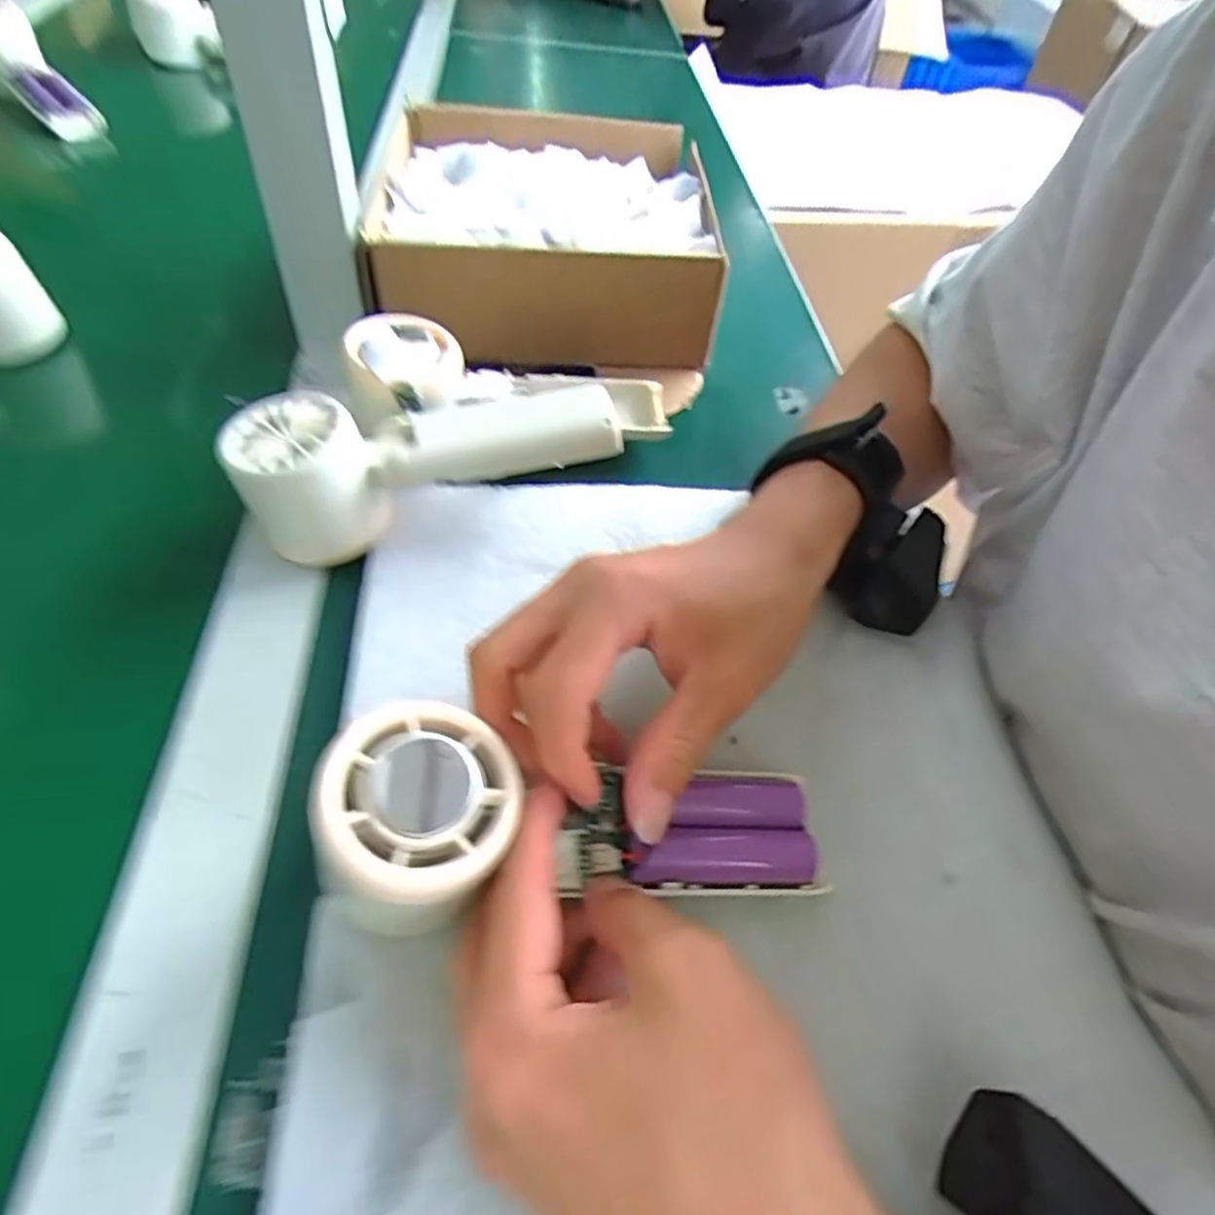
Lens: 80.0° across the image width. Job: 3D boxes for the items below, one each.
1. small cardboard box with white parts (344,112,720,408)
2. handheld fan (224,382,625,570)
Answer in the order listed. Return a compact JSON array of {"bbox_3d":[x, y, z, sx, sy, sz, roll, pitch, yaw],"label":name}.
[{"bbox_3d":[-0.038,-0.252,0.478,0.204,0.062,0.240,2,51,-6],"label":"small cardboard box with white parts"},{"bbox_3d":[-0.081,-0.067,0.328,0.160,0.057,0.053,-10,52,-16],"label":"handheld fan"}]

